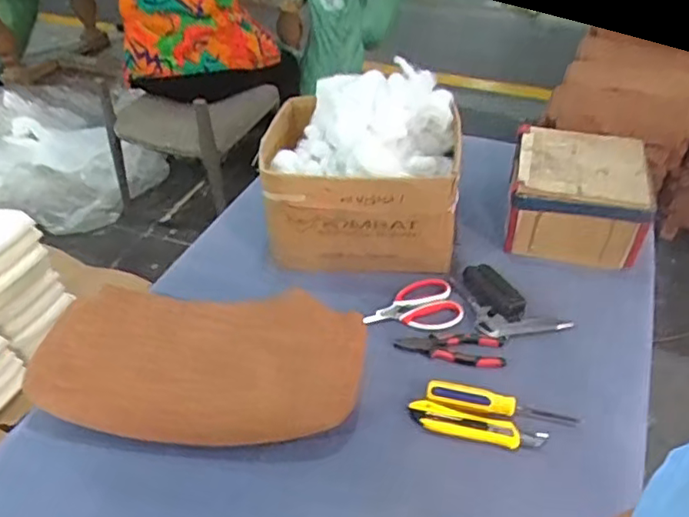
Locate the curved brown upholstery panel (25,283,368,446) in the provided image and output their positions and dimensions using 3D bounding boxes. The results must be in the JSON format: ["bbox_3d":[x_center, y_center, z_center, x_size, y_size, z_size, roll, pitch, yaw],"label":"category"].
[{"bbox_3d":[-0.183,0.125,0.808,0.420,0.061,0.229,2,41,5],"label":"curved brown upholstery panel"}]

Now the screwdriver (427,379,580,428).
[{"bbox_3d":[0.200,0.187,0.769,0.186,0.026,0.034,8,41,12],"label":"screwdriver"}]

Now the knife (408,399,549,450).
[{"bbox_3d":[0.164,0.209,0.750,0.165,0.018,0.033,9,42,13],"label":"knife"}]

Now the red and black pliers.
[{"bbox_3d":[0.149,0.124,0.847,0.145,0.012,0.053,7,41,11],"label":"red and black pliers"}]

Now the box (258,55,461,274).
[{"bbox_3d":[0.027,-0.138,0.952,0.302,0.249,0.222,6,41,10],"label":"box"}]

